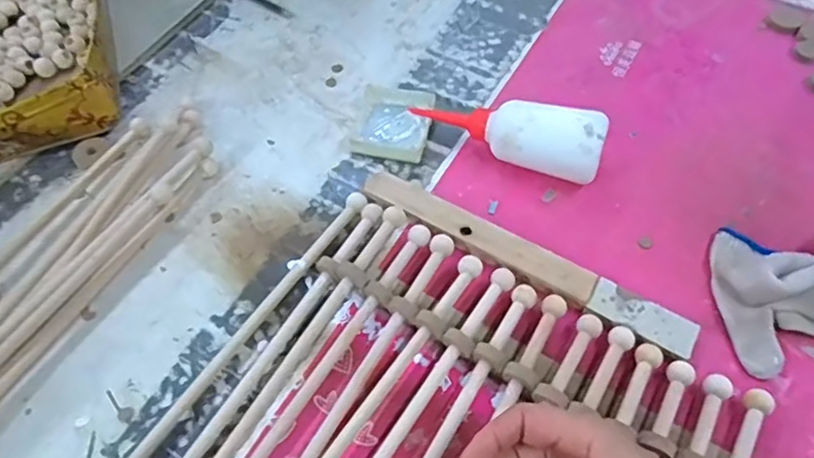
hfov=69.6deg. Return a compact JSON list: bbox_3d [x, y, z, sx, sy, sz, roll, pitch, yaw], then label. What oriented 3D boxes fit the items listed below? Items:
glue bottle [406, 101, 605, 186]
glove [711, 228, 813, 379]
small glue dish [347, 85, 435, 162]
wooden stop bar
[{"bbox_3d":[0.089,-0.087,0.532,0.168,0.064,0.049,17,61,11],"label":"glue bottle"},{"bbox_3d":[0.299,0.043,0.457,0.110,0.037,0.118,-12,59,-6],"label":"glove"},{"bbox_3d":[-0.014,-0.105,0.573,0.073,0.017,0.075,13,60,9],"label":"small glue dish"},{"bbox_3d":[0.093,0.023,0.490,0.289,0.020,0.032,28,63,17],"label":"wooden stop bar"}]

